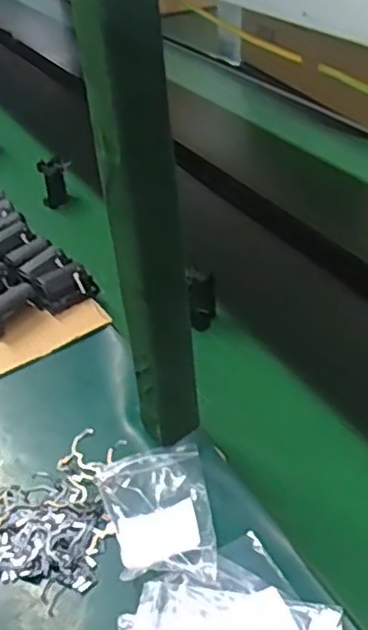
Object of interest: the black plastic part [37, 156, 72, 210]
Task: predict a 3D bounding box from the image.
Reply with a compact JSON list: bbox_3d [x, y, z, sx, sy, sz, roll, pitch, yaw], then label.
[{"bbox_3d":[-0.203,-0.212,1.056,0.052,0.078,0.024,-25,41,-23],"label":"black plastic part"}]

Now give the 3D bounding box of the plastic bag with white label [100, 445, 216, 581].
[{"bbox_3d":[-0.024,0.173,0.575,0.089,0.026,0.137,-8,38,-3],"label":"plastic bag with white label"}]

